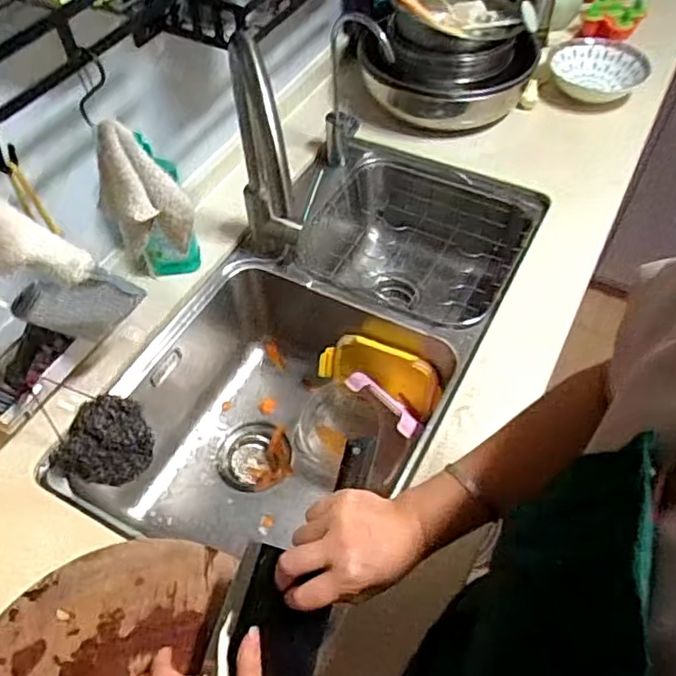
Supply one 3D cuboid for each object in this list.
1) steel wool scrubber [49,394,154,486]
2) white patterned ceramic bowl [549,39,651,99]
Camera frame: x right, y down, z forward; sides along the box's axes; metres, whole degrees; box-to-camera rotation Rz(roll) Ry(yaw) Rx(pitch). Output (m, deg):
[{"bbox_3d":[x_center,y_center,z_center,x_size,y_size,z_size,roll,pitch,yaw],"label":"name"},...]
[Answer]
[{"bbox_3d":[-0.281,0.128,0.742,0.087,0.067,0.110,24,57,18],"label":"steel wool scrubber"},{"bbox_3d":[0.466,-0.482,1.097,0.162,0.054,0.128,15,55,12],"label":"white patterned ceramic bowl"}]

